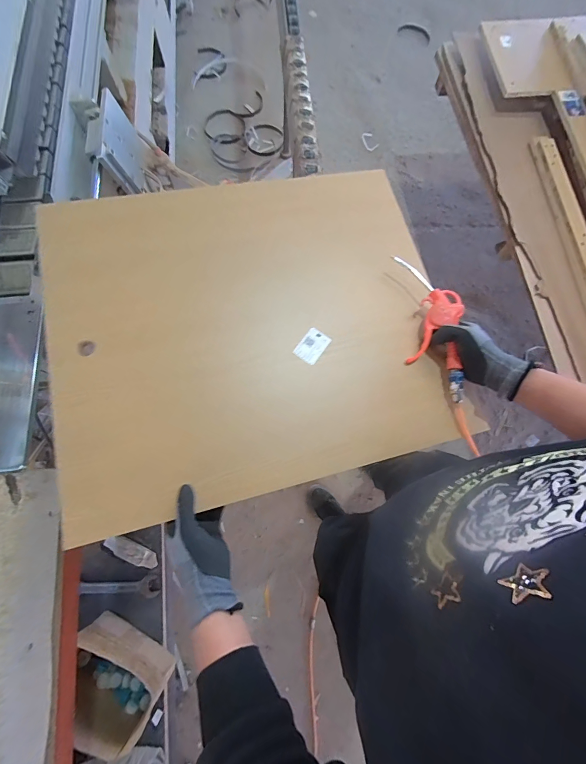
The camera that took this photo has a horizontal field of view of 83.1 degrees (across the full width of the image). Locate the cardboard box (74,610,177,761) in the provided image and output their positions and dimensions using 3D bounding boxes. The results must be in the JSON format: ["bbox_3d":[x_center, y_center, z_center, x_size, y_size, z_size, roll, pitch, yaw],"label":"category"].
[{"bbox_3d":[-0.471,0.777,0.863,0.251,0.176,0.167,26,76,7],"label":"cardboard box"}]

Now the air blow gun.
[{"bbox_3d":[0.242,-0.096,0.567,0.098,0.040,0.261,-10,82,-3],"label":"air blow gun"}]

